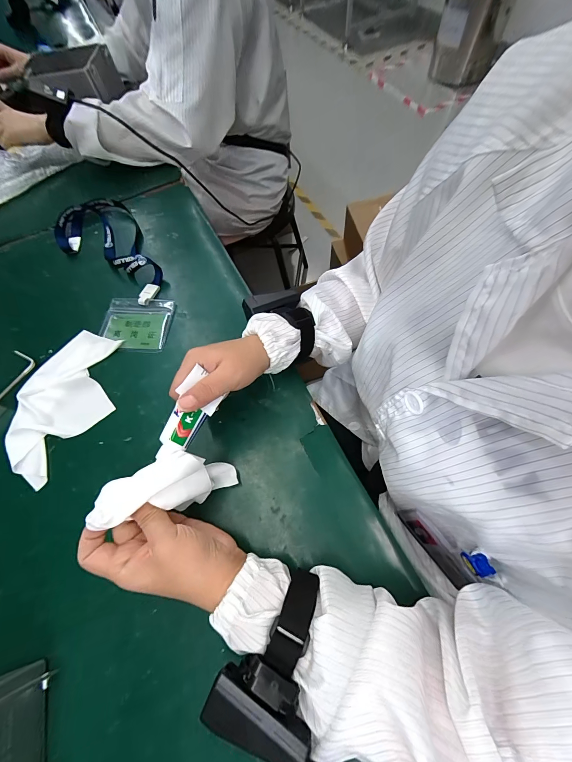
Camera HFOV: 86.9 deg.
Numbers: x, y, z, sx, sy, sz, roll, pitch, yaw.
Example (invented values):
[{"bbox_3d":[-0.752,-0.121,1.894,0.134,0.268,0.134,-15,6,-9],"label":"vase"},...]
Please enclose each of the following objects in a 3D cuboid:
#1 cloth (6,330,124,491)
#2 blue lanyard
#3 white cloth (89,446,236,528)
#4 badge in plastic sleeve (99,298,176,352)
[{"bbox_3d":[-0.278,0.021,0.377,0.112,0.015,0.184,24,69,14],"label":"cloth"},{"bbox_3d":[-0.285,-0.207,0.475,0.122,0.033,0.245,-28,66,-10],"label":"blue lanyard"},{"bbox_3d":[-0.104,0.094,0.278,0.099,0.086,0.048,-17,65,-5],"label":"white cloth"},{"bbox_3d":[-0.213,-0.081,0.427,0.097,0.004,0.085,4,65,5],"label":"badge in plastic sleeve"}]

